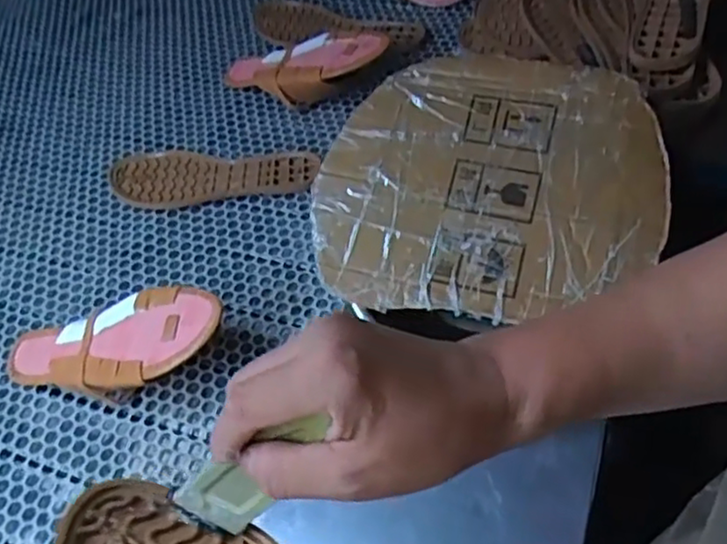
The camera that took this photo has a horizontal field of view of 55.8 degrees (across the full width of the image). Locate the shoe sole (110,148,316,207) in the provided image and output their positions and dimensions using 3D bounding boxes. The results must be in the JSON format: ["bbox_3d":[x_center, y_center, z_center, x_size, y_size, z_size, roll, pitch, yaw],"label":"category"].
[{"bbox_3d":[-0.174,-0.108,0.779,0.240,0.021,0.088,1,51,10],"label":"shoe sole"}]

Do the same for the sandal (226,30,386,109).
[{"bbox_3d":[-0.072,-0.244,0.831,0.243,0.050,0.074,2,50,35],"label":"sandal"}]

